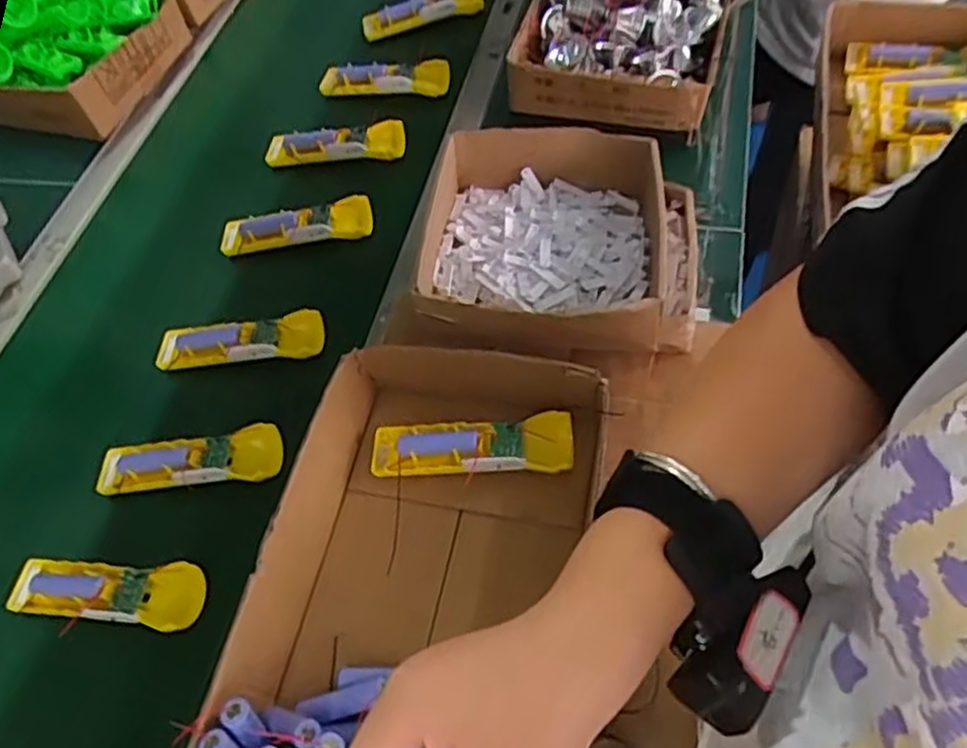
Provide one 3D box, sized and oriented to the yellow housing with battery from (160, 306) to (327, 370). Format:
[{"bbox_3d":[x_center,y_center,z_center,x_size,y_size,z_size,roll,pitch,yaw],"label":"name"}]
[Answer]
[{"bbox_3d":[-0.239,-0.033,0.731,0.169,0.023,0.051,-1,56,4],"label":"yellow housing with battery"}]

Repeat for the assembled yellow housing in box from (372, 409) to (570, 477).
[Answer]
[{"bbox_3d":[-0.011,0.058,0.607,0.163,0.032,0.043,1,56,5],"label":"assembled yellow housing in box"}]

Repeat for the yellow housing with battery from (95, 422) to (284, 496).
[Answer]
[{"bbox_3d":[-0.261,0.077,0.659,0.163,0.022,0.047,-4,56,2],"label":"yellow housing with battery"}]

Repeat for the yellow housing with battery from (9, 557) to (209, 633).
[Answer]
[{"bbox_3d":[-0.305,0.175,0.600,0.170,0.026,0.048,5,56,8],"label":"yellow housing with battery"}]

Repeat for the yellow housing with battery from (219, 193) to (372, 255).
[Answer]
[{"bbox_3d":[-0.205,-0.164,0.814,0.168,0.029,0.052,-2,56,3],"label":"yellow housing with battery"}]

